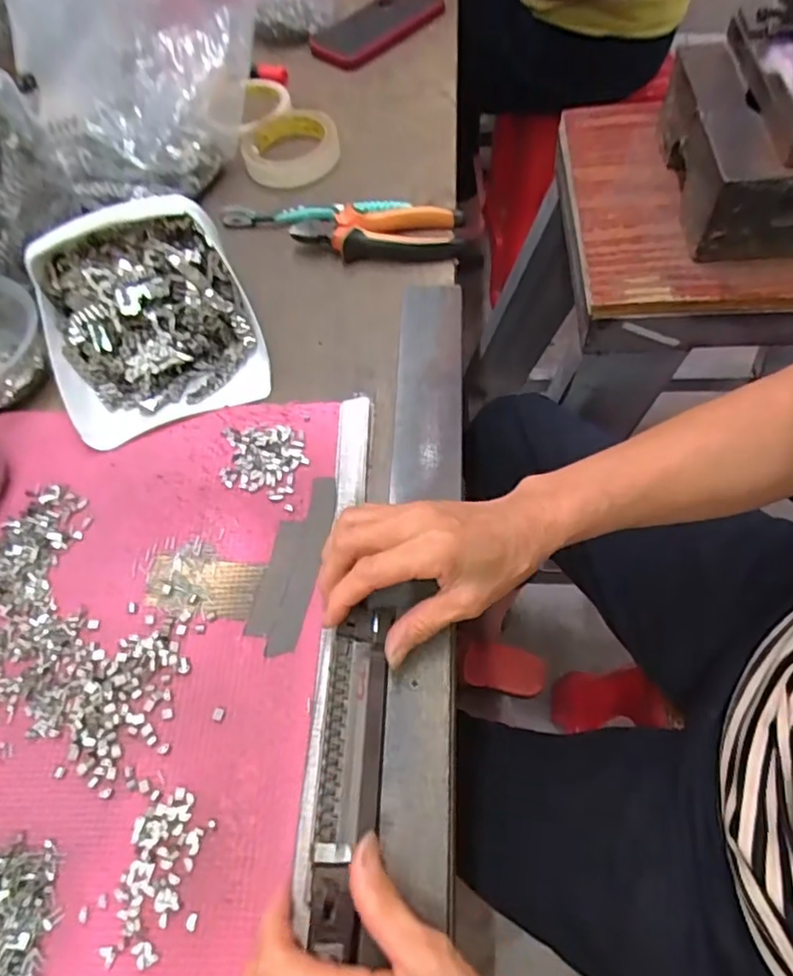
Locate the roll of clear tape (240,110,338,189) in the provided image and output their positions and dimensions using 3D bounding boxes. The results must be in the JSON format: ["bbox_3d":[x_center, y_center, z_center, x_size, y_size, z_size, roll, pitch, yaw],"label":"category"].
[{"bbox_3d":[-0.110,-0.359,0.629,0.097,0.022,0.097,-11,60,1],"label":"roll of clear tape"}]

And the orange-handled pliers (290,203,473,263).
[{"bbox_3d":[-0.013,-0.225,0.539,0.152,0.027,0.053,5,61,10],"label":"orange-handled pliers"}]

